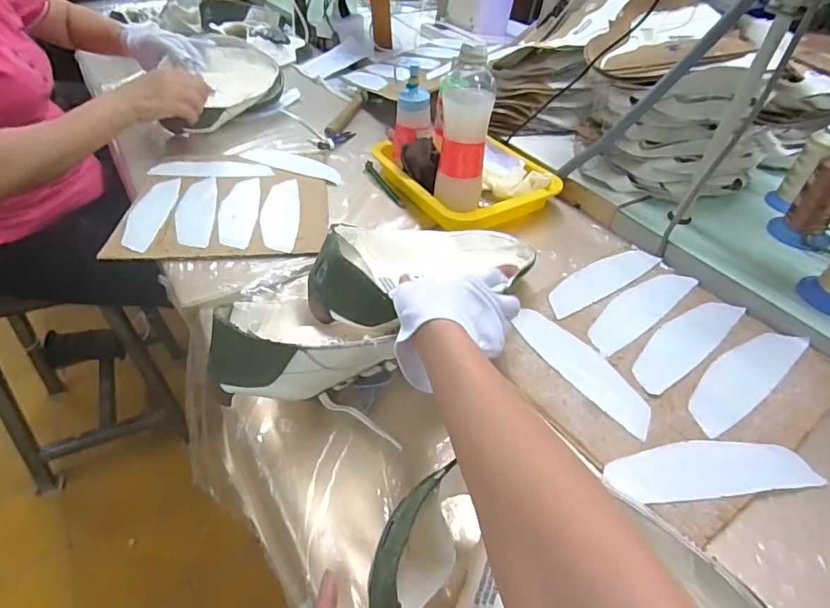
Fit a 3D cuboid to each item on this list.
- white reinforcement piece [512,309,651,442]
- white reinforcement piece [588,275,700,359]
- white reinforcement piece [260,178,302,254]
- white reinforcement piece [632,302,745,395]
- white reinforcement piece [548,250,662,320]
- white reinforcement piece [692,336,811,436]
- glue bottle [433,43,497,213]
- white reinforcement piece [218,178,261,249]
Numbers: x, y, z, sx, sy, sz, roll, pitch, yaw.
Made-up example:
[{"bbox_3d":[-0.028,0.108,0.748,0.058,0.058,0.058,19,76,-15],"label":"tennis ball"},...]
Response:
[{"bbox_3d":[0.168,0.061,0.502,0.048,0.007,0.165,-27,52,-26],"label":"white reinforcement piece"},{"bbox_3d":[0.253,0.004,0.566,0.174,0.004,0.050,-30,52,-27],"label":"white reinforcement piece"},{"bbox_3d":[-0.183,-0.124,0.685,0.051,0.004,0.172,-3,42,-5],"label":"white reinforcement piece"},{"bbox_3d":[0.287,0.039,0.529,0.181,0.005,0.052,-29,51,-30],"label":"white reinforcement piece"},{"bbox_3d":[0.224,-0.032,0.600,0.173,0.004,0.050,-24,48,-25],"label":"white reinforcement piece"},{"bbox_3d":[0.326,0.071,0.496,0.179,0.004,0.052,-26,44,-24],"label":"white reinforcement piece"},{"bbox_3d":[0.061,-0.214,0.620,0.061,0.188,0.056,6,42,4],"label":"glue bottle"},{"bbox_3d":[-0.240,-0.127,0.684,0.050,0.004,0.171,-5,43,-8],"label":"white reinforcement piece"}]

